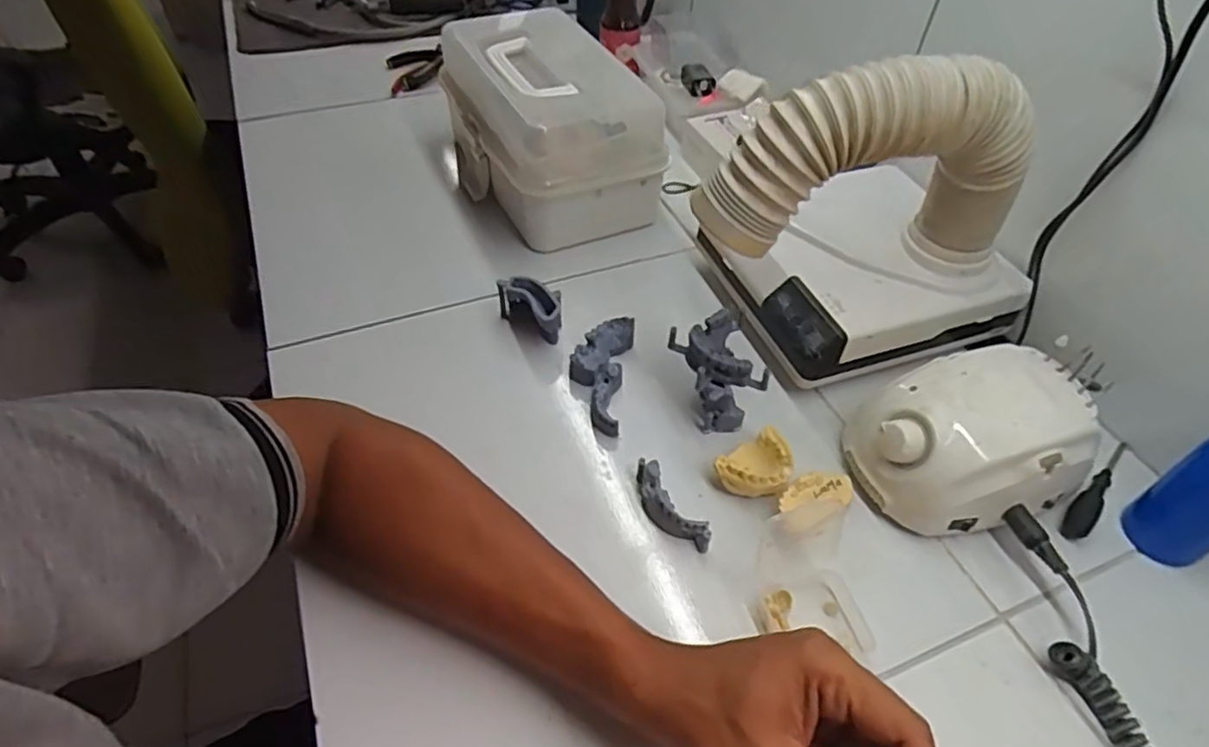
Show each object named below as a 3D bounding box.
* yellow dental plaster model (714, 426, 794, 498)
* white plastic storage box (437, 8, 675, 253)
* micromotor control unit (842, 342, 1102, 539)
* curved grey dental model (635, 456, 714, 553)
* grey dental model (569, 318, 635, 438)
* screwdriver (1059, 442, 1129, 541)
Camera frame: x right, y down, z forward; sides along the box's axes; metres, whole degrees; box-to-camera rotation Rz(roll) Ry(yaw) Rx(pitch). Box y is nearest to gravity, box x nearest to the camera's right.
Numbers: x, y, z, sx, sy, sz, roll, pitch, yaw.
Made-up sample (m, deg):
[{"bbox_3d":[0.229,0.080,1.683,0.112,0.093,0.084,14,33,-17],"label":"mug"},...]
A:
[{"bbox_3d":[0.111,0.066,0.481,0.045,0.025,0.056,37,56,25],"label":"yellow dental plaster model"},{"bbox_3d":[-0.069,-0.259,0.693,0.153,0.133,0.257,-22,54,-21],"label":"white plastic storage box"},{"bbox_3d":[0.253,0.045,0.464,0.140,0.071,0.101,-10,50,-12],"label":"micromotor control unit"},{"bbox_3d":[0.044,0.095,0.464,0.024,0.027,0.073,-27,56,-25],"label":"curved grey dental model"},{"bbox_3d":[-0.005,0.001,0.543,0.045,0.029,0.109,8,49,3],"label":"grey dental model"},{"bbox_3d":[0.366,0.085,0.491,0.116,0.019,0.021,-30,57,-27],"label":"screwdriver"}]

